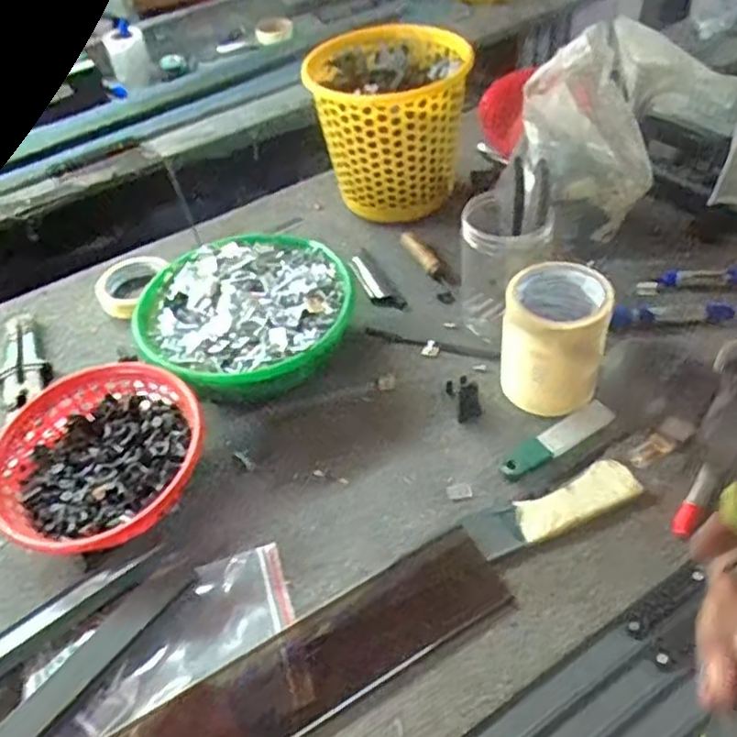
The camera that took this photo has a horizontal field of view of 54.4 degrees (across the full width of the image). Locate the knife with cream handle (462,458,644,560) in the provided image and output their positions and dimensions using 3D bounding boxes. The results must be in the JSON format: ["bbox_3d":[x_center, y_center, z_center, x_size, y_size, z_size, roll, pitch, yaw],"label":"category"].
[{"bbox_3d":[0.161,0.121,0.622,0.150,0.027,0.044,-19,48,-12],"label":"knife with cream handle"}]

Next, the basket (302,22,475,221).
[{"bbox_3d":[0.028,-0.282,0.882,0.183,0.201,0.151,-3,47,3],"label":"basket"}]

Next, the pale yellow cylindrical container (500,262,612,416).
[{"bbox_3d":[0.178,-0.029,0.686,0.091,0.122,0.089,-3,47,3],"label":"pale yellow cylindrical container"}]

